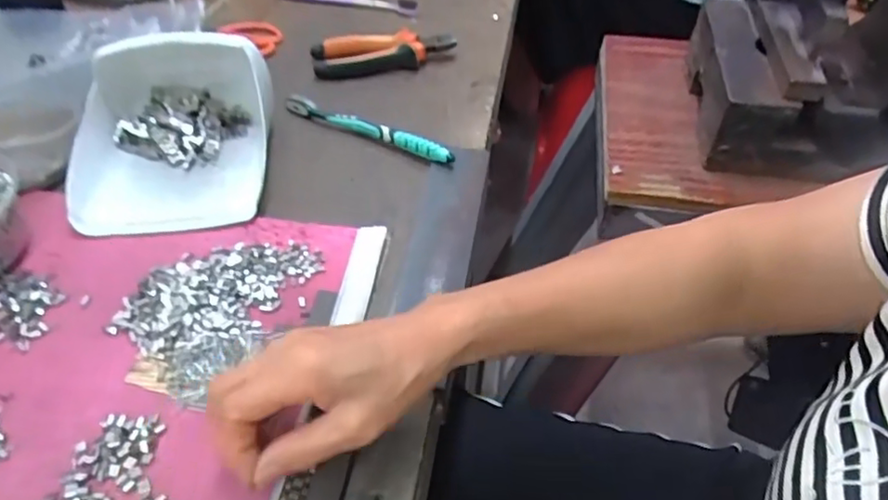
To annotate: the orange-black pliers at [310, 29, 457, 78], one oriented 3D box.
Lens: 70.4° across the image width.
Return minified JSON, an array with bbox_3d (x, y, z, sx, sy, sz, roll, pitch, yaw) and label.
[{"bbox_3d":[-0.064,-0.217,0.684,0.152,0.029,0.045,-8,49,-11],"label":"orange-black pliers"}]

